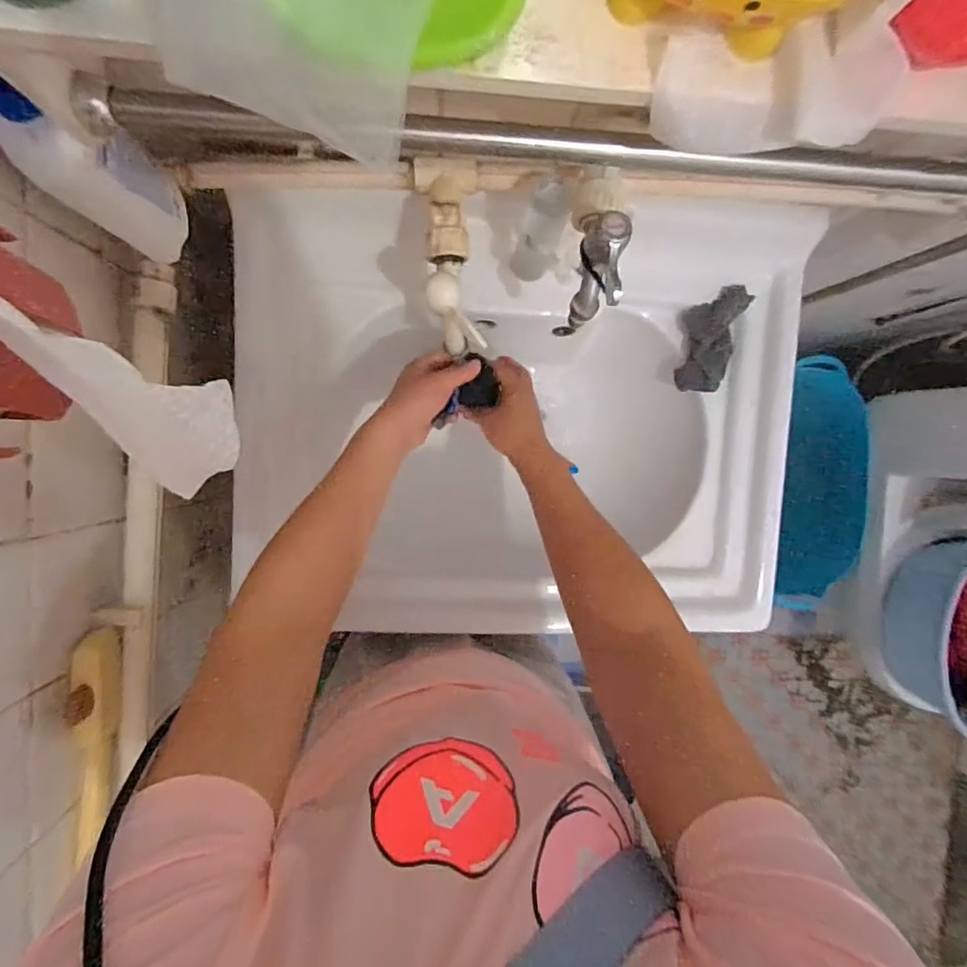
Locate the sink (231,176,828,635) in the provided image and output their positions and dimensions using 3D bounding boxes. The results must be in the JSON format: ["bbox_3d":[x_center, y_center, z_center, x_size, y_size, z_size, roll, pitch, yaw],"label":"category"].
[{"bbox_3d":[0.042,-0.088,0.620,0.590,0.179,0.460,2,94,-6],"label":"sink"}]

